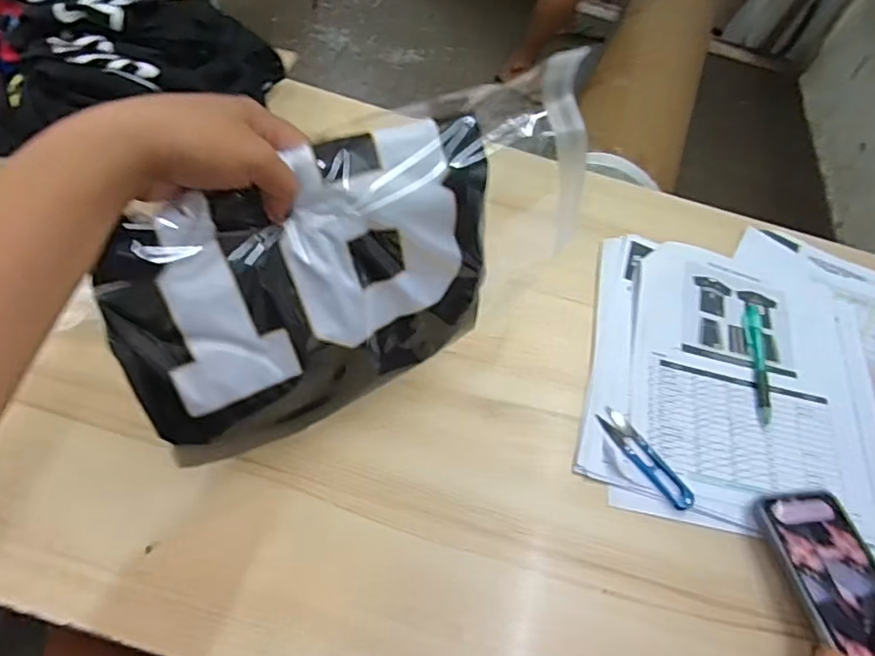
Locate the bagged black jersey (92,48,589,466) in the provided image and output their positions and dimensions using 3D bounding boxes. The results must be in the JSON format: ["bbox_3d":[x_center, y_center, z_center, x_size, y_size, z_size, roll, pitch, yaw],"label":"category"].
[{"bbox_3d":[-0.043,-0.046,0.412,0.340,0.174,0.045,-29,33,-15],"label":"bagged black jersey"}]

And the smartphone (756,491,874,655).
[{"bbox_3d":[0.311,0.191,0.458,0.081,0.015,0.129,-5,54,-7],"label":"smartphone"}]

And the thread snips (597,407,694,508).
[{"bbox_3d":[0.181,0.114,0.518,0.027,0.011,0.102,-24,61,-26],"label":"thread snips"}]

